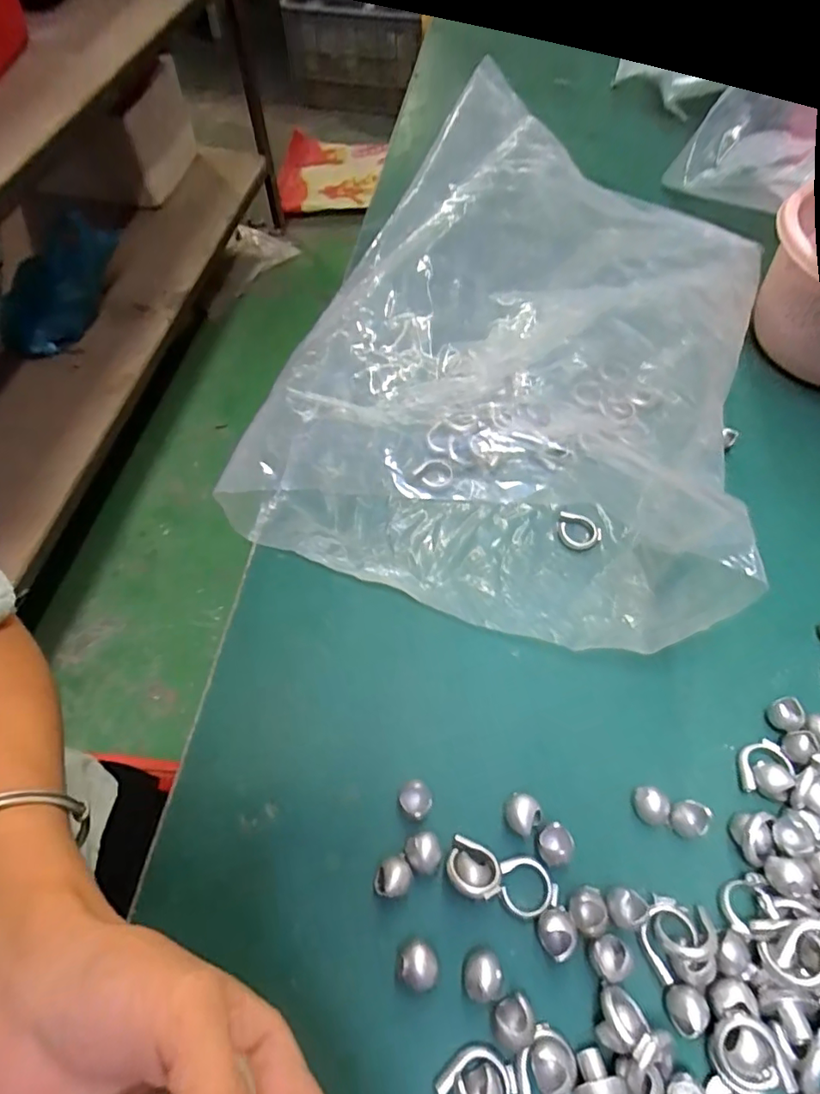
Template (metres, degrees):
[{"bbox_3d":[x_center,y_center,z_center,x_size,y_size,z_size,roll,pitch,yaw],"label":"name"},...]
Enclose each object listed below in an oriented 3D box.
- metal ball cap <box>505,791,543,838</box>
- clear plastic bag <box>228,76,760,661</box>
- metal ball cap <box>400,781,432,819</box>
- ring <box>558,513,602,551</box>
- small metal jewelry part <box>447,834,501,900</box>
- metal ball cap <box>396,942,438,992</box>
[{"bbox_3d":[0.051,0.121,0.250,0.015,0.010,0.016,1,61,-3],"label":"metal ball cap"},{"bbox_3d":[0.086,-0.138,0.349,0.248,0.094,0.378,21,63,11],"label":"clear plastic bag"},{"bbox_3d":[0.003,0.115,0.250,0.015,0.010,0.014,1,61,-3],"label":"metal ball cap"},{"bbox_3d":[0.102,-0.009,0.331,0.025,0.004,0.025,1,61,-3],"label":"ring"},{"bbox_3d":[0.027,0.139,0.237,0.022,0.014,0.021,19,62,7],"label":"small metal jewelry part"},{"bbox_3d":[0.003,0.170,0.223,0.016,0.012,0.016,1,61,-3],"label":"metal ball cap"}]

